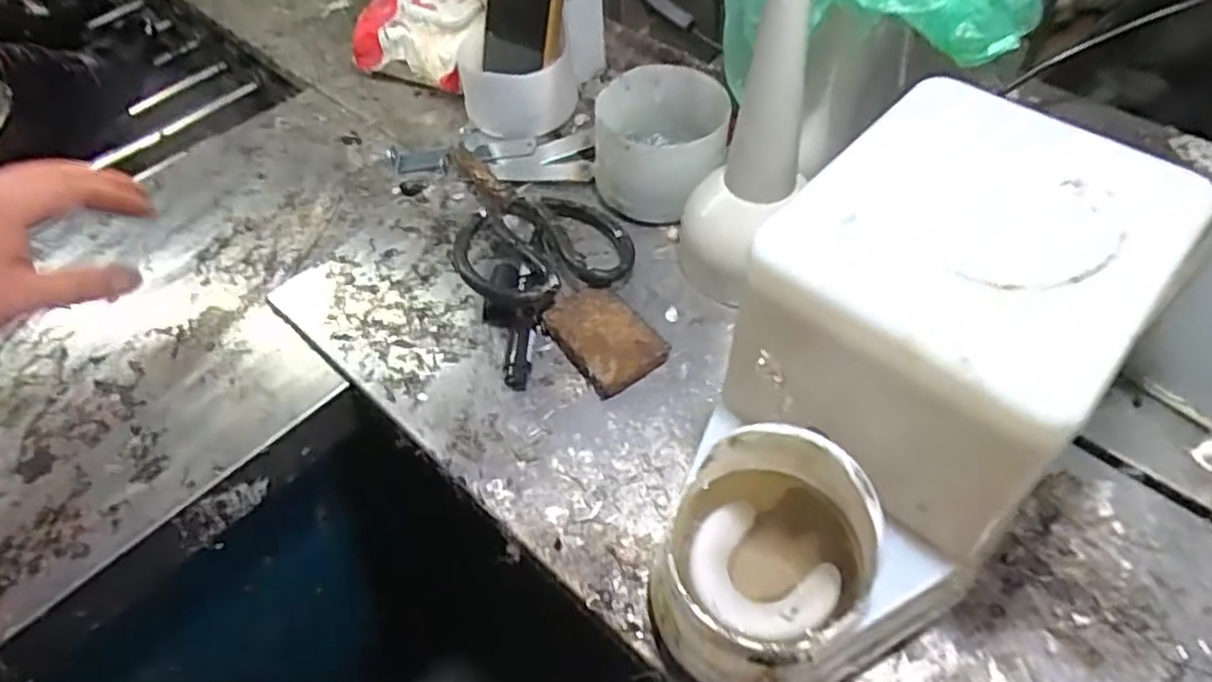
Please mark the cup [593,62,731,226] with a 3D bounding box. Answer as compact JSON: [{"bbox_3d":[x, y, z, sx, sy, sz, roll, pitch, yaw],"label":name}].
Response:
[{"bbox_3d":[0.036,-0.134,0.510,0.088,0.063,0.091,-2,52,2],"label":"cup"}]

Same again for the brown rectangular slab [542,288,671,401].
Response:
[{"bbox_3d":[-0.001,-0.004,0.452,0.049,0.016,0.069,-31,57,-19],"label":"brown rectangular slab"}]

